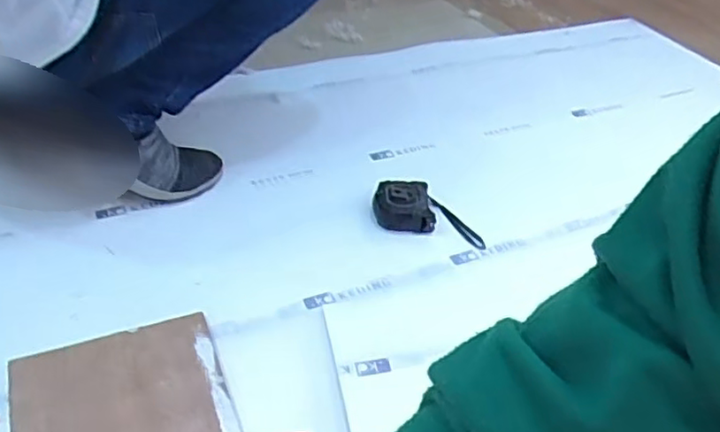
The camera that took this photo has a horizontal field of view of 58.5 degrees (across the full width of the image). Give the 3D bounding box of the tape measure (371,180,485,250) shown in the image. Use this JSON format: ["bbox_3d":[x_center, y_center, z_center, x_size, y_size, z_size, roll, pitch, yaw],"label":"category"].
[{"bbox_3d":[0.099,-0.006,0.914,0.161,0.057,0.093,10,39,6],"label":"tape measure"}]

